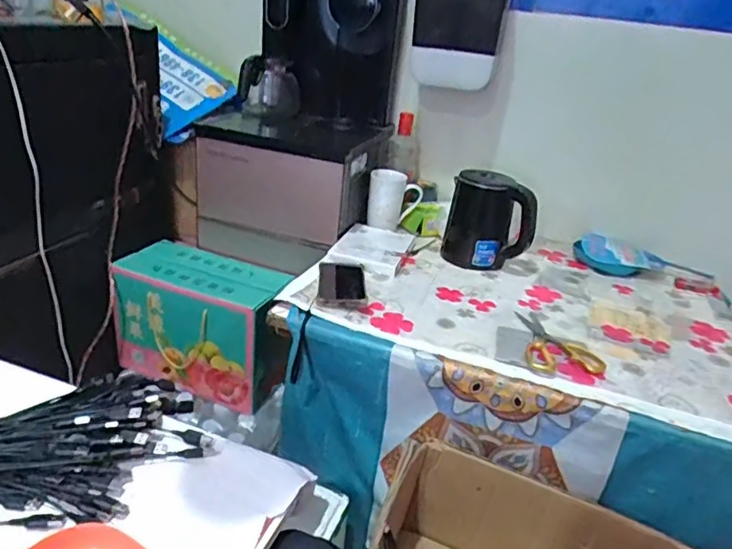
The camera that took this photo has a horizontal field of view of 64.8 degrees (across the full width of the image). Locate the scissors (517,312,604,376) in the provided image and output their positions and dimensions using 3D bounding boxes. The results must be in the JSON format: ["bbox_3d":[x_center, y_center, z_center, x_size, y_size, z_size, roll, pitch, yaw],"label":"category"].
[{"bbox_3d":[0.290,0.103,0.878,0.110,0.011,0.170,8,26,1],"label":"scissors"}]

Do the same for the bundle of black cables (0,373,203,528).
[{"bbox_3d":[-0.429,0.153,0.605,0.501,0.049,0.218,6,26,-3],"label":"bundle of black cables"}]

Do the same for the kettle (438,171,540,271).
[{"bbox_3d":[0.243,-0.108,1.121,0.168,0.174,0.124,12,26,10],"label":"kettle"}]

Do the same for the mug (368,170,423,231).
[{"bbox_3d":[0.061,-0.154,1.224,0.114,0.111,0.079,8,26,1],"label":"mug"}]

